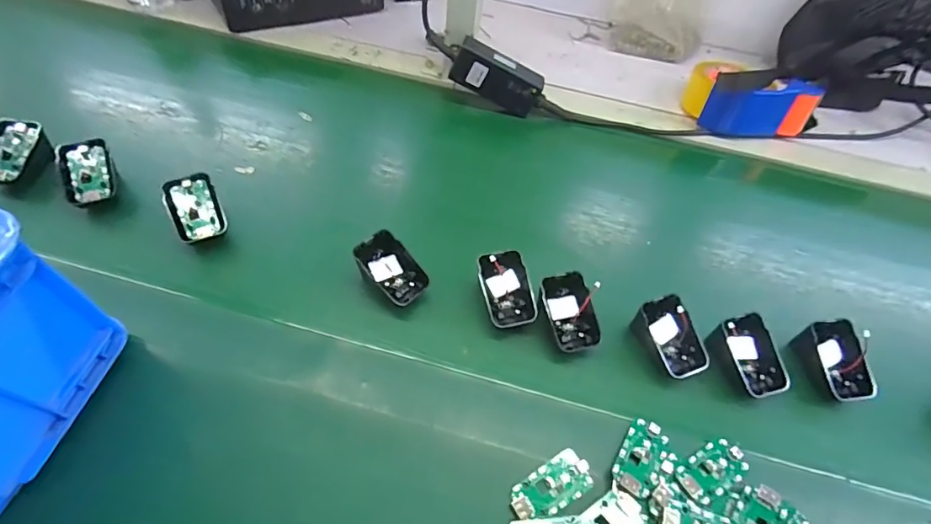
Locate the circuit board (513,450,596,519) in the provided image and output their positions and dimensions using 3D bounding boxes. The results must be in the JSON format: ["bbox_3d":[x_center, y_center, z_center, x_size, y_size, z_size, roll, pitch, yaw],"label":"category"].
[{"bbox_3d":[0.064,0.167,0.348,0.063,0.004,0.032,-26,59,-22],"label":"circuit board"}]

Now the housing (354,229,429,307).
[{"bbox_3d":[-0.067,0.007,0.430,0.061,0.031,0.045,38,59,21],"label":"housing"}]

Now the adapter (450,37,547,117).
[{"bbox_3d":[0.040,-0.233,0.598,0.115,0.053,0.037,25,53,-10],"label":"adapter"}]

